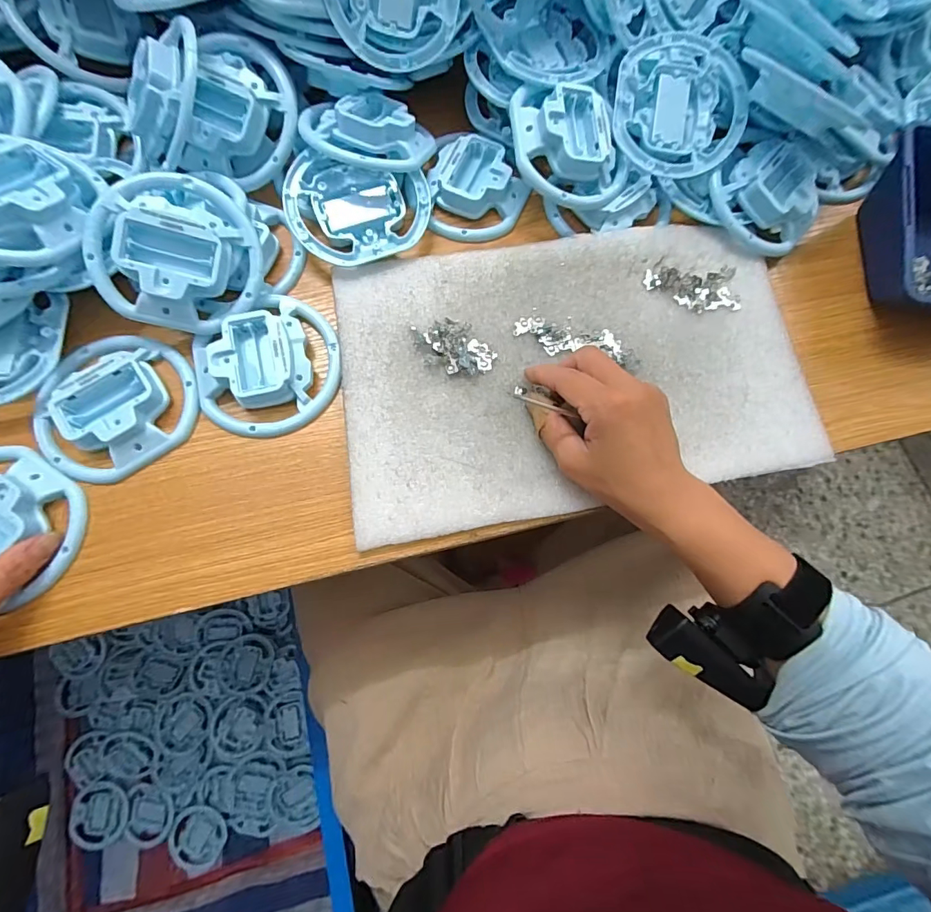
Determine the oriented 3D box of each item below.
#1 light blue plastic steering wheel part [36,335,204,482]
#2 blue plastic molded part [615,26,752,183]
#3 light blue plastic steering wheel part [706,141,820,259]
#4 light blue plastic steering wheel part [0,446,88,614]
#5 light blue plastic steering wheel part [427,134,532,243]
[{"bbox_3d":[-0.239,-0.037,0.302,0.099,0.017,0.099,1,76,-3],"label":"light blue plastic steering wheel part"},{"bbox_3d":[0.163,-0.269,0.349,0.102,0.019,0.103,-34,80,-11],"label":"blue plastic molded part"},{"bbox_3d":[0.239,-0.203,0.355,0.081,0.023,0.078,-35,85,-8],"label":"light blue plastic steering wheel part"},{"bbox_3d":[-0.289,0.038,0.283,0.096,0.023,0.078,27,80,1],"label":"light blue plastic steering wheel part"},{"bbox_3d":[0.010,-0.216,0.367,0.077,0.018,0.085,-1,76,-4],"label":"light blue plastic steering wheel part"}]

